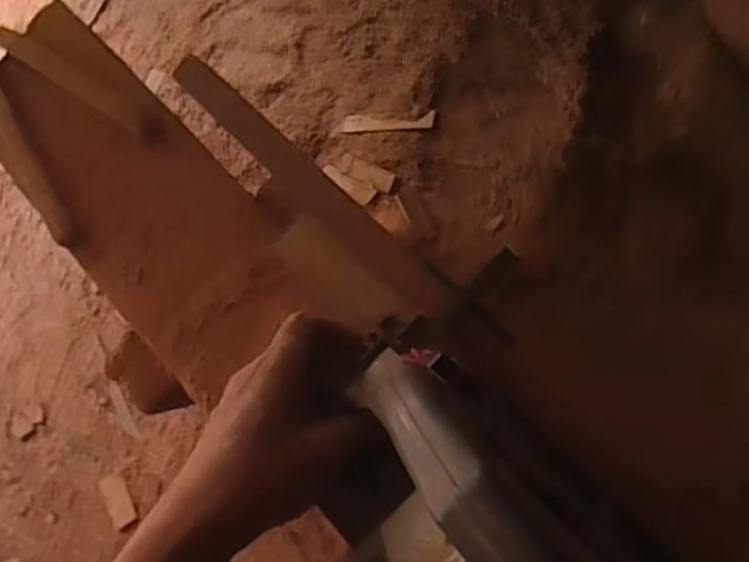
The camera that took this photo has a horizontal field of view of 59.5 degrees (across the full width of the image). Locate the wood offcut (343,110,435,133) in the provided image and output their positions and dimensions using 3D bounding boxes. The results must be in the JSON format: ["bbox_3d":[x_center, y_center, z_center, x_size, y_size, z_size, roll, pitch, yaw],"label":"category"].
[{"bbox_3d":[0.022,-0.286,1.182,0.181,0.016,0.034,5,89,26],"label":"wood offcut"}]

